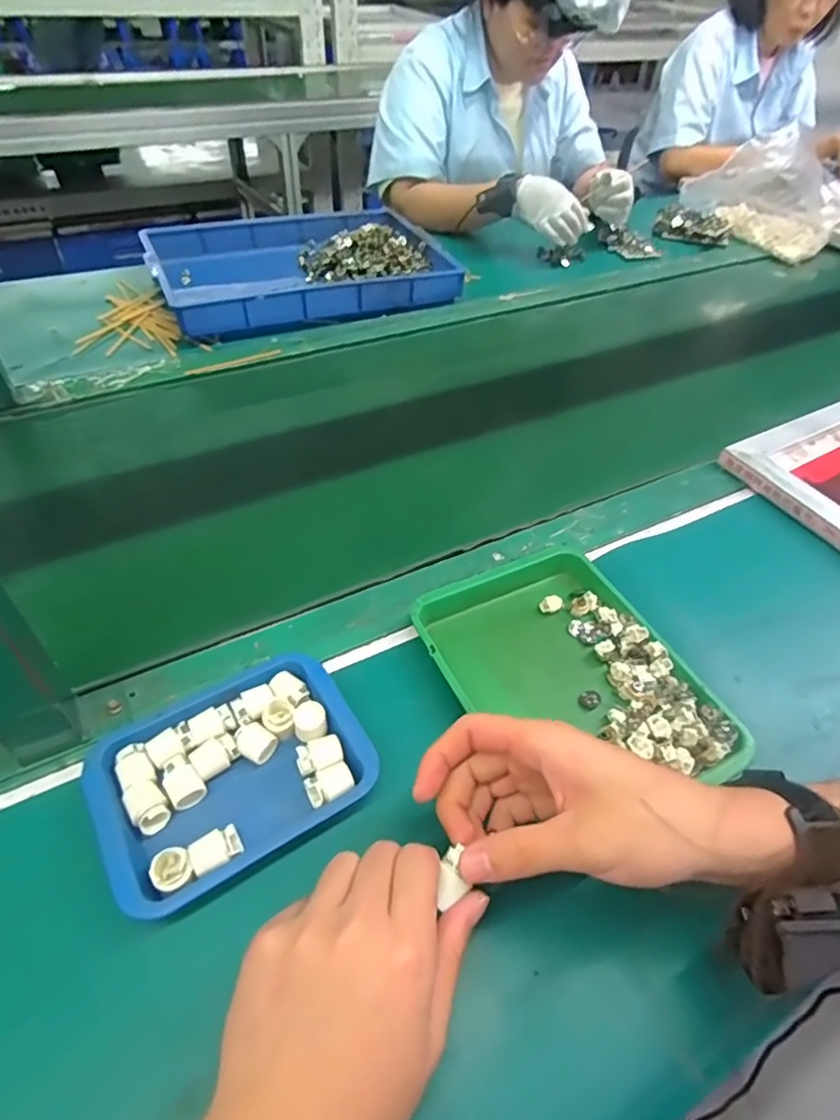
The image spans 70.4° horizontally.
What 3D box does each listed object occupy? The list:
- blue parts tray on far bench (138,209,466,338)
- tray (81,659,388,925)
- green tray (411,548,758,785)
[{"bbox_3d":[-0.178,-0.443,0.908,0.414,0.072,0.283,-17,50,-18],"label":"blue parts tray on far bench"},{"bbox_3d":[-0.120,0.135,0.386,0.160,0.029,0.121,-24,53,-23],"label":"tray"},{"bbox_3d":[0.109,0.087,0.447,0.168,0.030,0.211,-19,51,-20],"label":"green tray"}]

